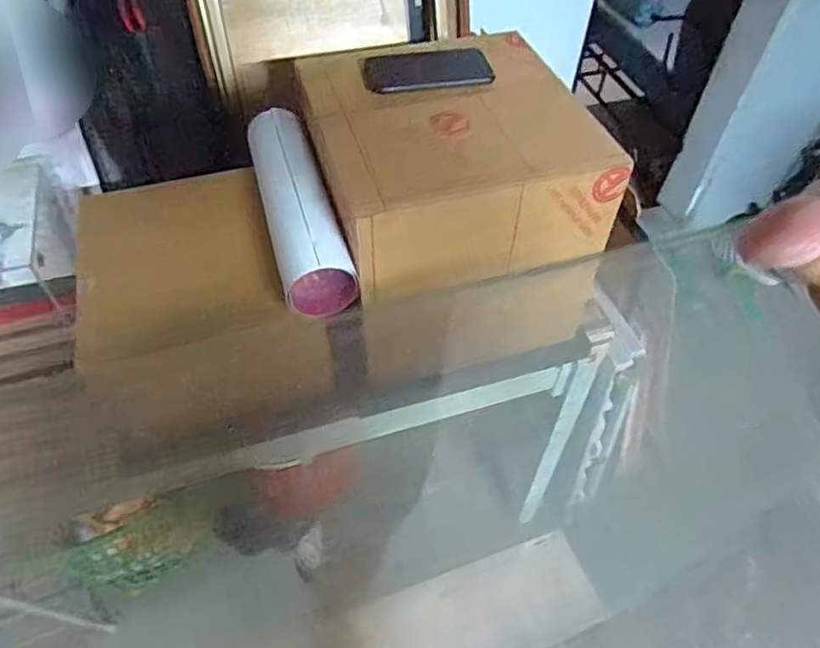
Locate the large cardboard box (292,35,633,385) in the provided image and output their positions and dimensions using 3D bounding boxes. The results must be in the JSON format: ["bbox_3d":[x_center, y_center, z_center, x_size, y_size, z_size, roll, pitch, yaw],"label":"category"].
[{"bbox_3d":[0.043,-0.160,0.797,0.299,0.274,0.310,-14,53,-13],"label":"large cardboard box"}]

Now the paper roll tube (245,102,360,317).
[{"bbox_3d":[-0.134,-0.139,0.724,0.072,0.076,0.286,-14,53,-13],"label":"paper roll tube"}]

